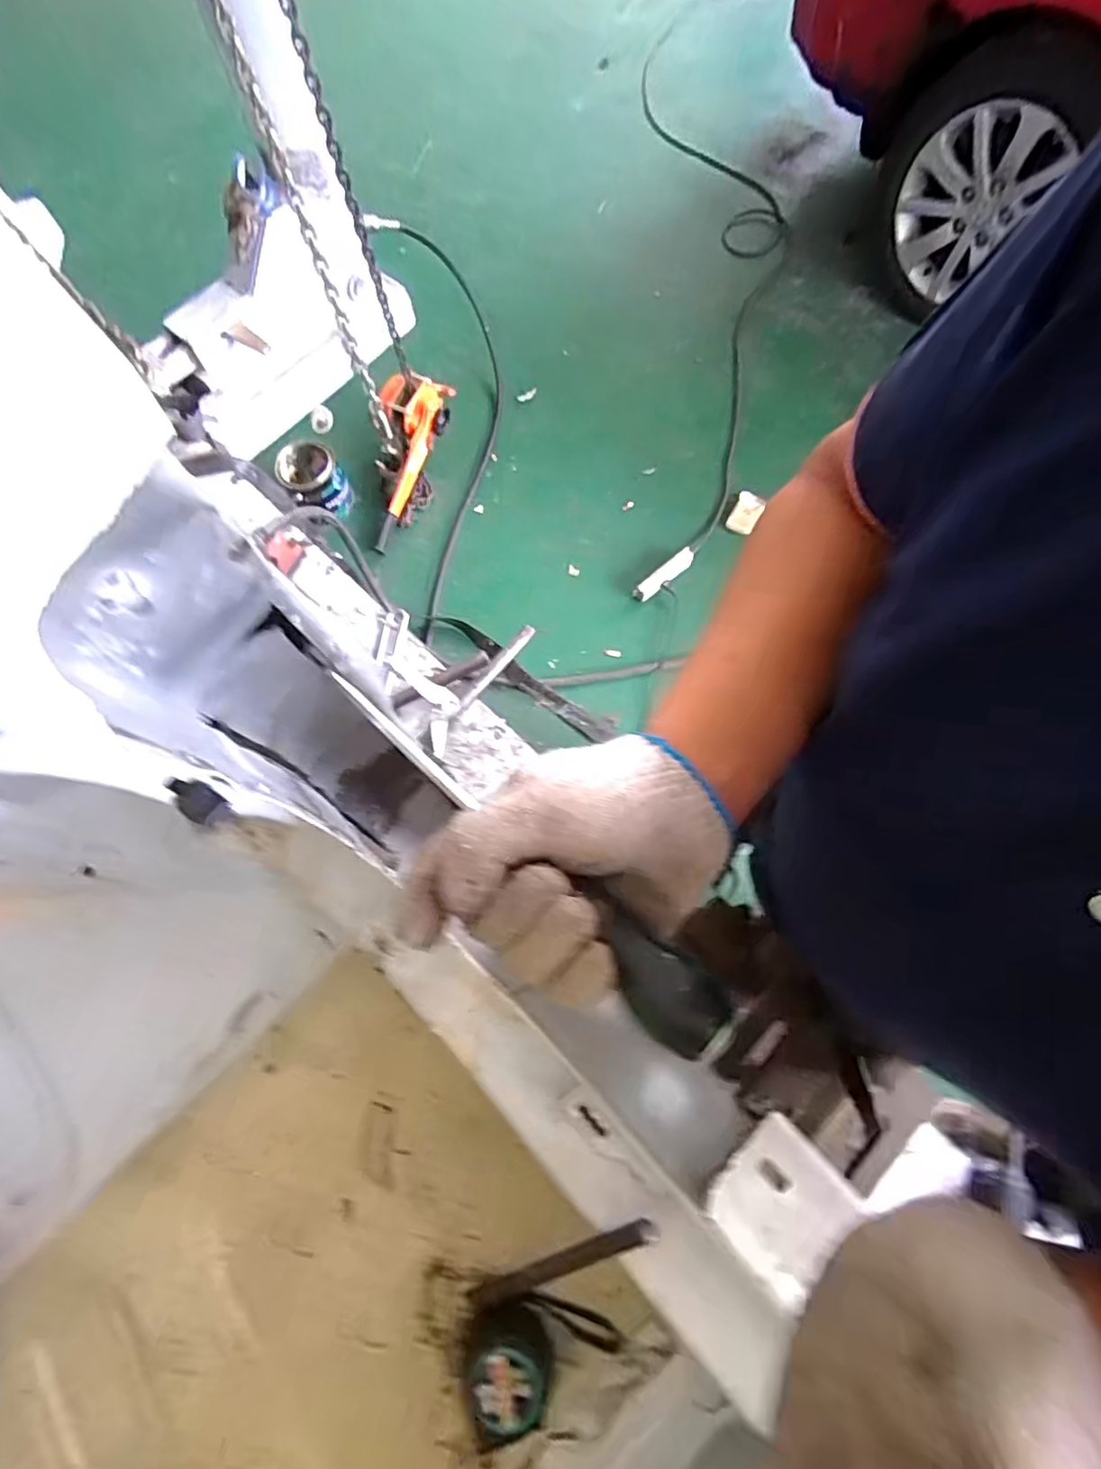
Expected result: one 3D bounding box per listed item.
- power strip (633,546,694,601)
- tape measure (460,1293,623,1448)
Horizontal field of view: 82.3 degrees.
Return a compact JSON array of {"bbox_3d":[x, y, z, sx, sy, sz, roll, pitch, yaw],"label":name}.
[{"bbox_3d":[0.298,-0.415,1.633,0.201,0.035,0.052,-39,73,-10],"label":"power strip"},{"bbox_3d":[-0.011,0.465,0.455,0.113,0.042,0.082,11,72,7],"label":"tape measure"}]

